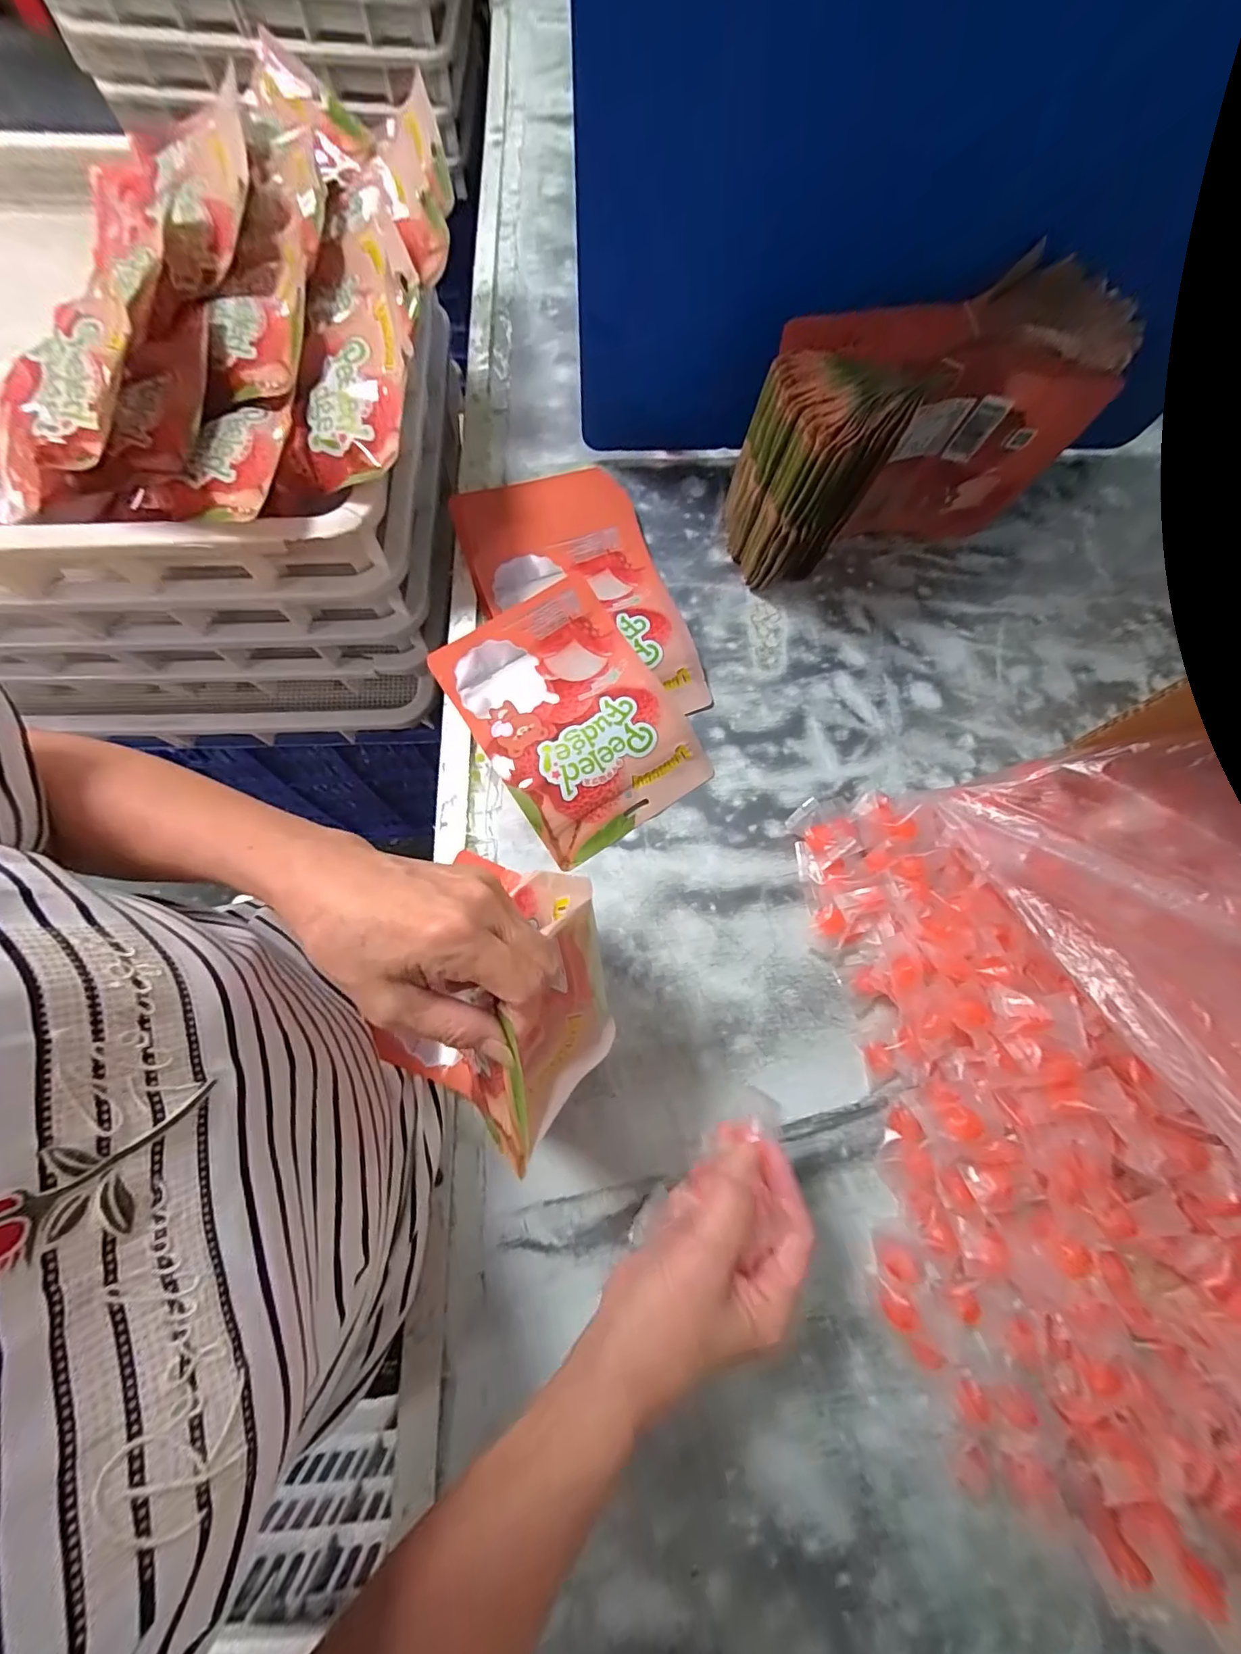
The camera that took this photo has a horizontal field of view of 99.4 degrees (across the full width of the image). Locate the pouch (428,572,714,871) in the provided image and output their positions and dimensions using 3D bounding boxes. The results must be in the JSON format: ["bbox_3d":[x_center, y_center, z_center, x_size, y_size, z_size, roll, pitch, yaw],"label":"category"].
[{"bbox_3d":[-0.041,-0.092,0.444,0.153,0.035,0.210,-32,77,-11],"label":"pouch"}]

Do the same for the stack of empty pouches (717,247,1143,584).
[{"bbox_3d":[0.248,-0.328,0.459,0.281,0.166,0.114,-17,74,-7],"label":"stack of empty pouches"}]

